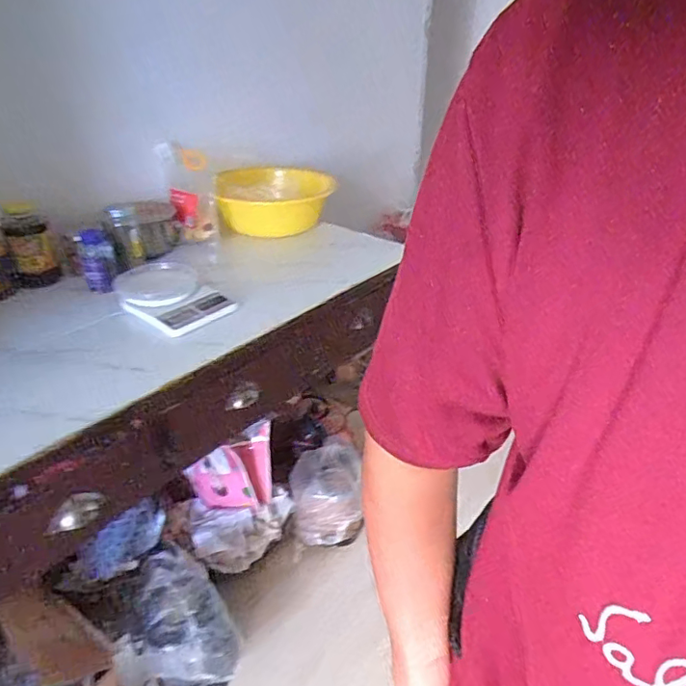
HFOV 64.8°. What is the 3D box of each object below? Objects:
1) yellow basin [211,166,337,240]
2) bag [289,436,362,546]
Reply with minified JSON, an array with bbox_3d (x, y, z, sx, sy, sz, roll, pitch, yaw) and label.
[{"bbox_3d":[-0.182,-0.385,1.443,0.305,0.125,0.254,-6,32,-11],"label":"yellow basin"},{"bbox_3d":[-0.041,0.423,1.581,0.212,0.170,0.253,0,31,-1],"label":"bag"}]

